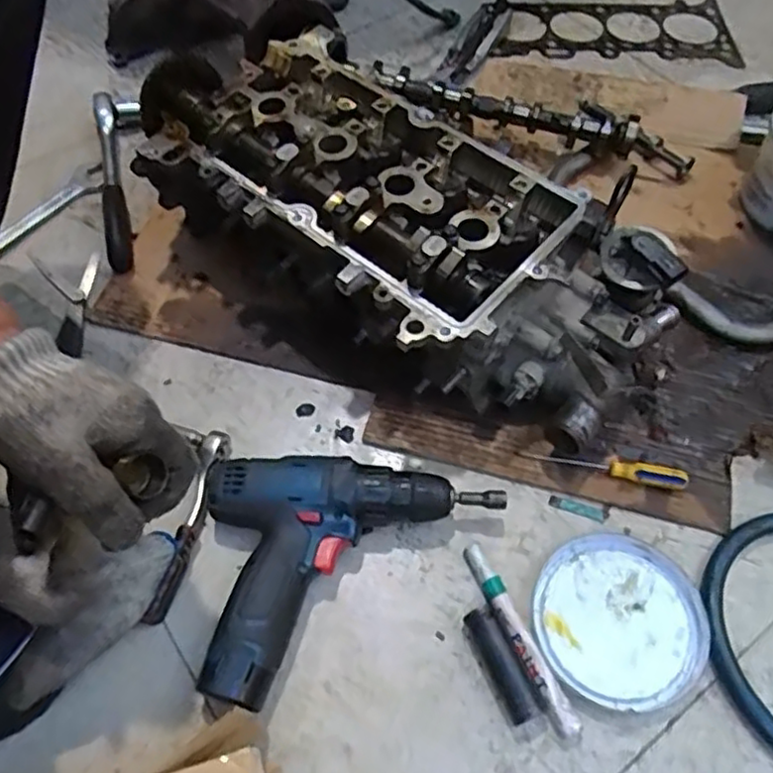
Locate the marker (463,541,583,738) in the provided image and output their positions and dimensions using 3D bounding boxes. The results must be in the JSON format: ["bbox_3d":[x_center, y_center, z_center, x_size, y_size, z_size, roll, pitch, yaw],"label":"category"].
[{"bbox_3d":[0.093,0.179,0.481,0.020,0.016,0.143,-22,60,-14],"label":"marker"}]

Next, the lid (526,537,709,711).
[{"bbox_3d":[0.170,0.170,0.493,0.119,0.010,0.117,0,58,-1],"label":"lid"}]

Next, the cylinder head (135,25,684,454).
[{"bbox_3d":[0.003,-0.134,0.591,0.462,0.145,0.198,35,64,20],"label":"cylinder head"}]

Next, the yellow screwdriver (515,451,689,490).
[{"bbox_3d":[0.174,0.067,0.547,0.132,0.012,0.015,8,58,4],"label":"yellow screwdriver"}]

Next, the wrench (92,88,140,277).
[{"bbox_3d":[-0.285,-0.217,0.707,0.045,0.045,0.246,-8,58,-6],"label":"wrench"}]

